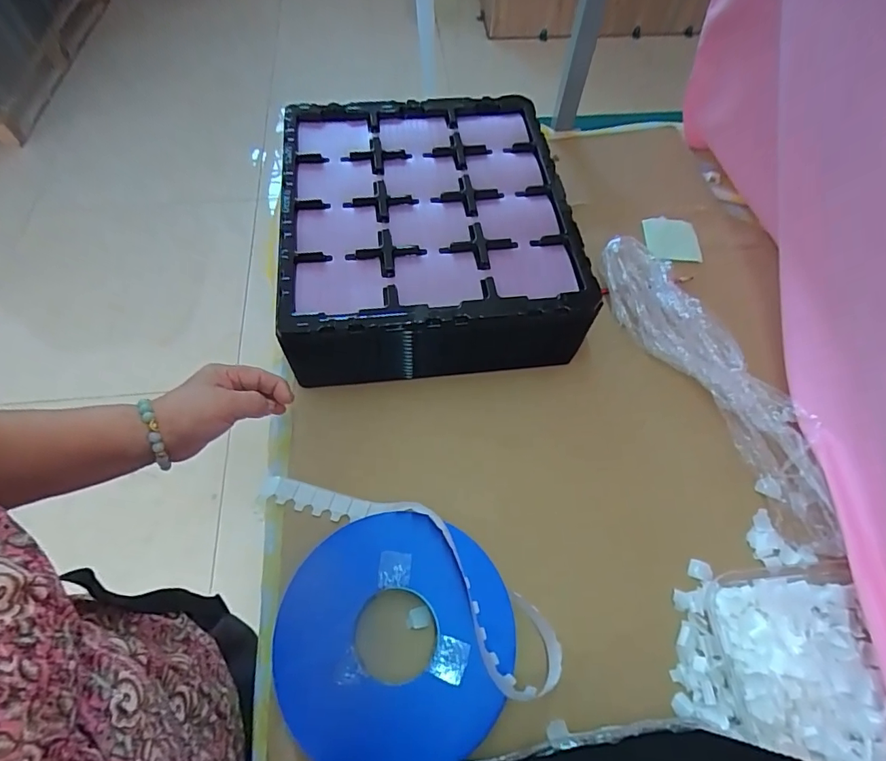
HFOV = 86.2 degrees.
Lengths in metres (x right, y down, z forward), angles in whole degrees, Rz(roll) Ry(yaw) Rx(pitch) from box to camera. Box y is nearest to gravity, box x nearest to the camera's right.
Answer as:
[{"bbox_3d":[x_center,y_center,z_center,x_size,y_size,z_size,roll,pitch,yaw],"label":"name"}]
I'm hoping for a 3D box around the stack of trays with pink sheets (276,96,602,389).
[{"bbox_3d":[-0.021,-0.194,0.615,0.340,0.123,0.395,-6,61,-4],"label":"stack of trays with pink sheets"}]

